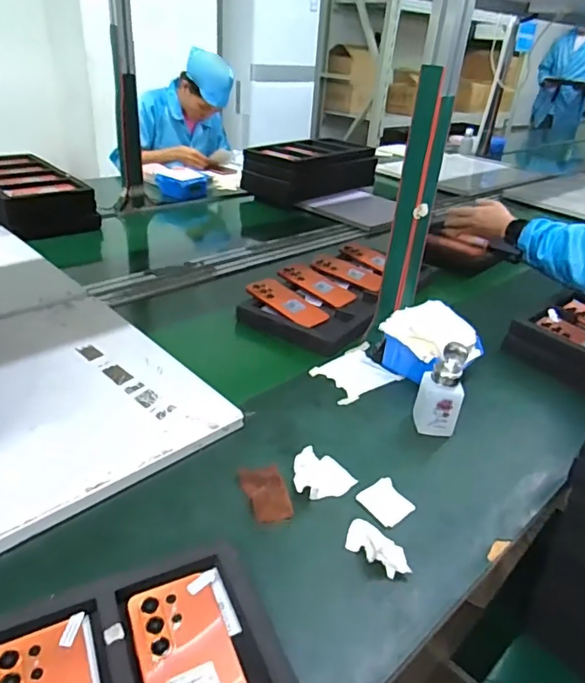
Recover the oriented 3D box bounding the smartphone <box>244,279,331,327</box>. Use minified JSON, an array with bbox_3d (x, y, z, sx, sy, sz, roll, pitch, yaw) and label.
[{"bbox_3d":[-0.008,-0.079,1.052,0.170,0.012,0.073,35,46,20],"label":"smartphone"}]

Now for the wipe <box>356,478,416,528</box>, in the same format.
[{"bbox_3d":[0.115,0.196,0.640,0.053,0.011,0.056,-20,39,-36],"label":"wipe"}]

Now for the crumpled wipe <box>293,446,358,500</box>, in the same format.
[{"bbox_3d":[0.034,0.169,0.665,0.077,0.012,0.070,29,38,34],"label":"crumpled wipe"}]

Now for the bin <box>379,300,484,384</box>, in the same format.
[{"bbox_3d":[0.231,0.002,0.878,0.124,0.097,0.129,-19,39,-35],"label":"bin"}]

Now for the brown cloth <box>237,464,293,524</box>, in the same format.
[{"bbox_3d":[-0.033,0.186,0.641,0.052,0.011,0.078,-5,32,-17],"label":"brown cloth"}]

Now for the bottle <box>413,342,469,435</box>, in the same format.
[{"bbox_3d":[0.210,0.071,0.741,0.052,0.145,0.050,3,31,-4],"label":"bottle"}]

